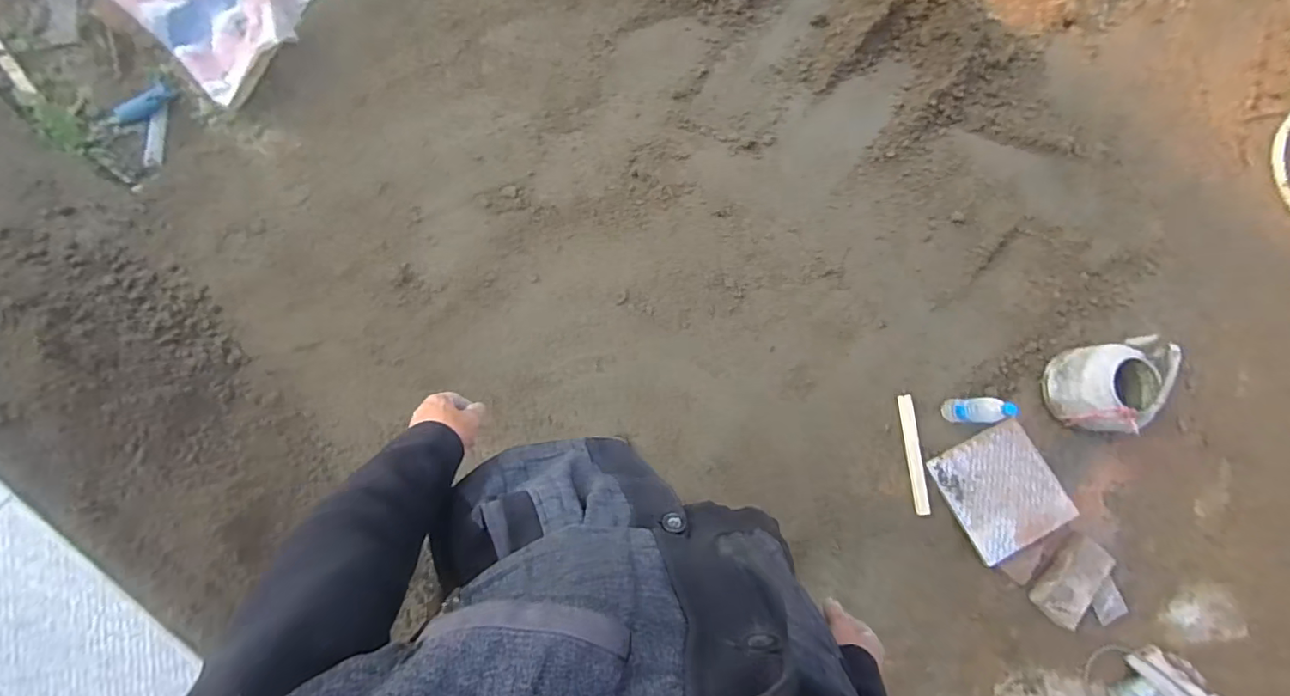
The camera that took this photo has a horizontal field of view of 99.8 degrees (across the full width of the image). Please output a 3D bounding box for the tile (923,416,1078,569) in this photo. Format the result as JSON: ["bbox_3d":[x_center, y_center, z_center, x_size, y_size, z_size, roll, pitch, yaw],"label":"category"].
[{"bbox_3d":[0.982,0.389,1.497,0.293,0.016,0.298,-26,73,-2],"label":"tile"}]

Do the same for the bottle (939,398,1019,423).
[{"bbox_3d":[0.874,0.165,1.441,0.069,0.230,0.062,-3,84,-5],"label":"bottle"}]

